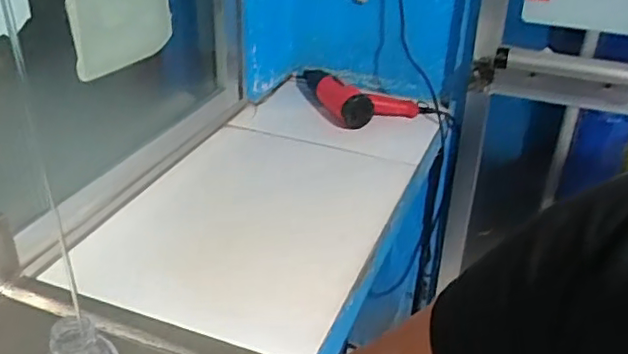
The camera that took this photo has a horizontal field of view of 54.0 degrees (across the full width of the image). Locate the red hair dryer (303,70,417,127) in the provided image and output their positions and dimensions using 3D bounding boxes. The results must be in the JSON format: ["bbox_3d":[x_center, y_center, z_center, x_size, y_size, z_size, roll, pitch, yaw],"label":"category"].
[{"bbox_3d":[0.110,-0.185,1.361,0.191,0.083,0.168,-19,36,-31],"label":"red hair dryer"}]

